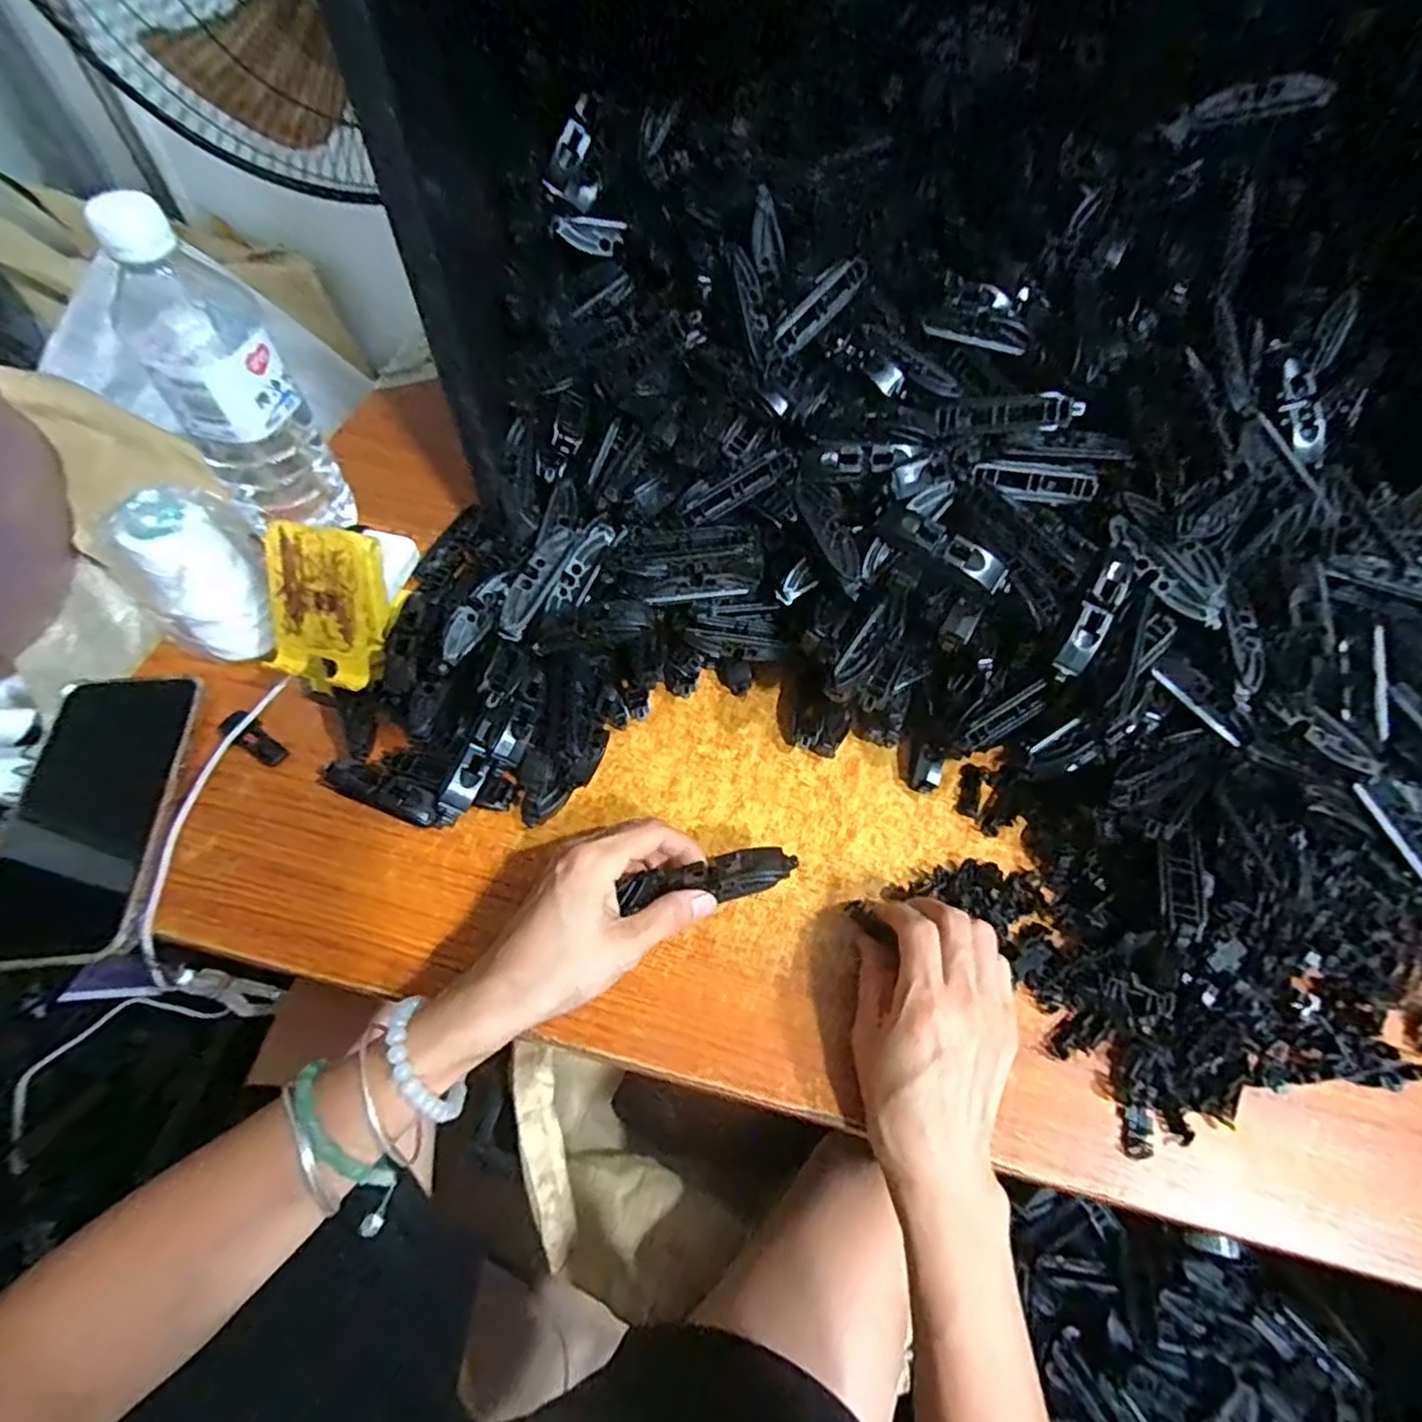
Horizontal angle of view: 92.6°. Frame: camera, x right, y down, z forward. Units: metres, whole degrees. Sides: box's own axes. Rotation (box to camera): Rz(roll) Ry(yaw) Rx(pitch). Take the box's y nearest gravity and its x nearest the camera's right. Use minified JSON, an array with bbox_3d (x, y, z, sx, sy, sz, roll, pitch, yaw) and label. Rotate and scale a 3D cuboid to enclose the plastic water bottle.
[{"bbox_3d":[-0.289,-0.193,0.409,0.070,0.187,0.071,-35,67,-21],"label":"plastic water bottle"}]

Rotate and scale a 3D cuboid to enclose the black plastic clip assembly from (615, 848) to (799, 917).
[{"bbox_3d":[-0.001,0.086,0.351,0.088,0.016,0.022,-7,63,-3],"label":"black plastic clip assembly"}]

